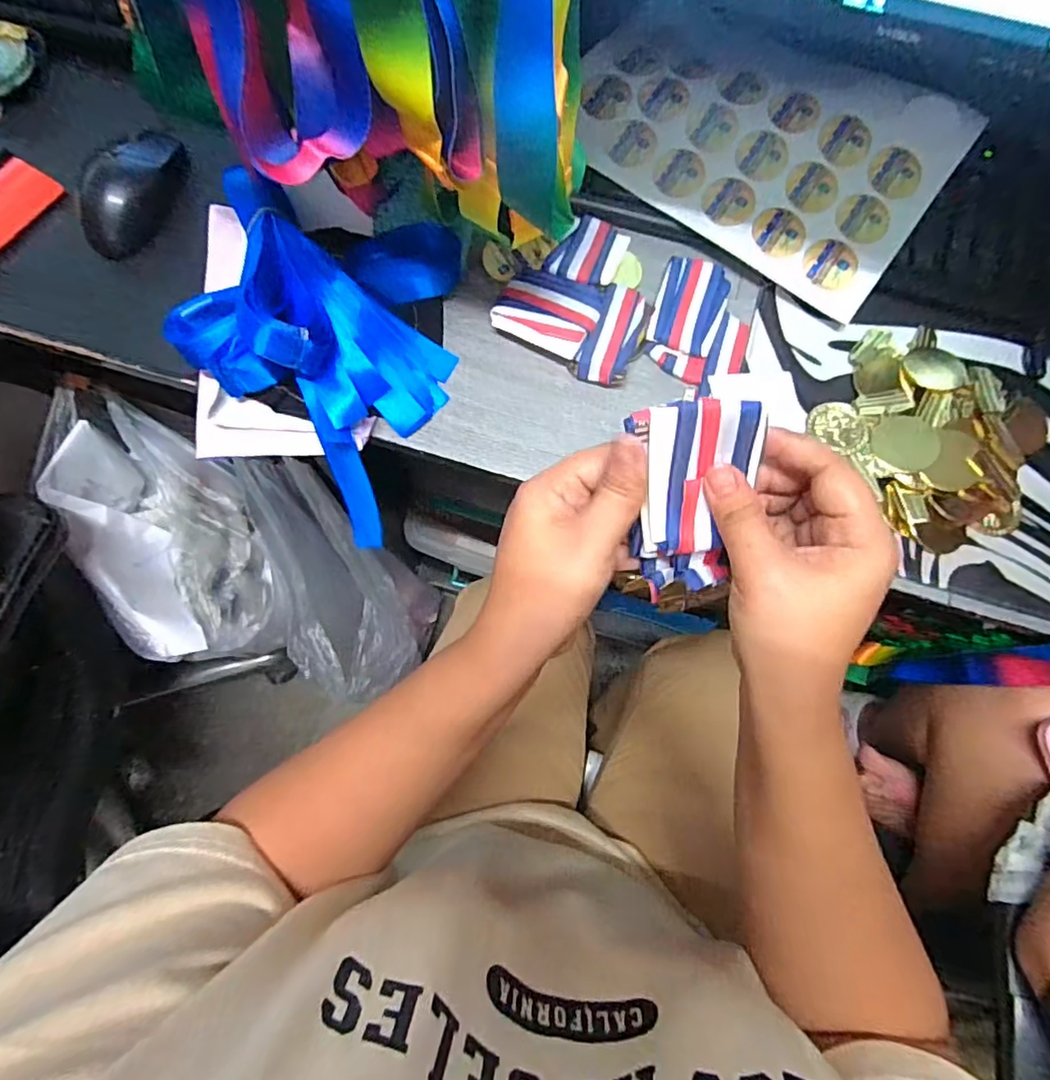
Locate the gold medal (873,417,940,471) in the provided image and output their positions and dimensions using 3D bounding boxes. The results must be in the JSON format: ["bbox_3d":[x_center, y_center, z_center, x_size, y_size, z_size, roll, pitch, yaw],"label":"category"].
[{"bbox_3d":[0.276,-0.070,0.419,0.043,0.004,0.040,2,80,13],"label":"gold medal"}]

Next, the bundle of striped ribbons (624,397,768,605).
[{"bbox_3d":[0.078,-0.018,0.280,0.055,0.024,0.102,1,121,1],"label":"bundle of striped ribbons"}]

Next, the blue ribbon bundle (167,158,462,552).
[{"bbox_3d":[-0.154,-0.143,0.425,0.195,0.114,0.228,22,80,4],"label":"blue ribbon bundle"}]

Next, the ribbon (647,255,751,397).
[{"bbox_3d":[0.135,-0.163,0.445,0.073,0.013,0.099,15,82,3],"label":"ribbon"}]

